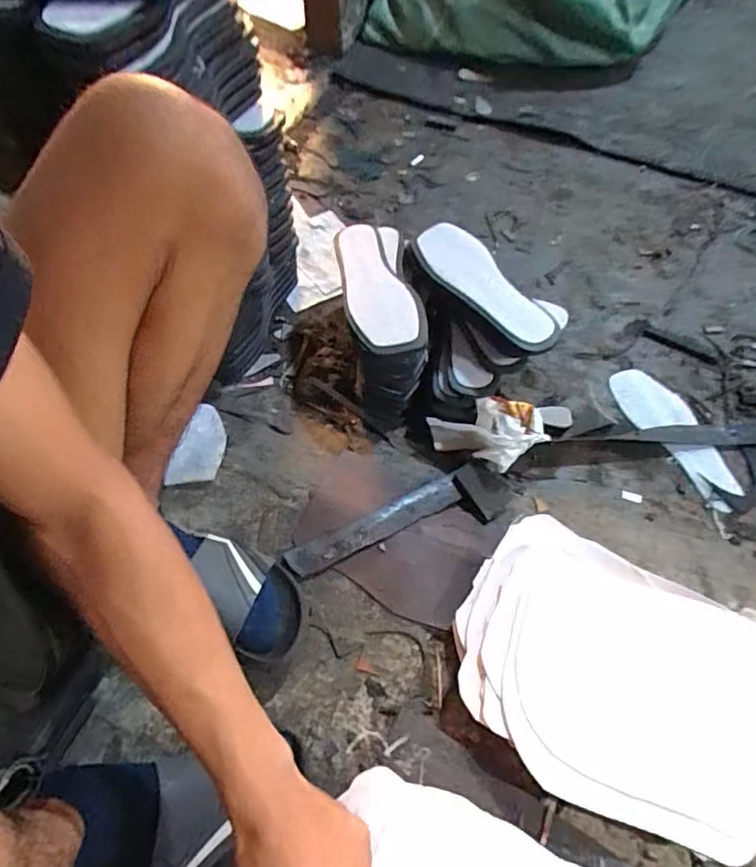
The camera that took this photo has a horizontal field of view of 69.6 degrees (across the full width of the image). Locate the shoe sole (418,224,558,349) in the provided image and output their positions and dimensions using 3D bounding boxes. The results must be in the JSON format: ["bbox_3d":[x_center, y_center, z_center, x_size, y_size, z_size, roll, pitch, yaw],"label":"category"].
[{"bbox_3d":[0.140,-0.199,0.724,0.084,0.023,0.247,-27,62,-15],"label":"shoe sole"}]

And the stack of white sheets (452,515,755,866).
[{"bbox_3d":[0.234,0.245,0.541,0.313,0.060,0.231,30,61,18],"label":"stack of white sheets"}]

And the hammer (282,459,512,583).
[{"bbox_3d":[0.034,0.110,0.656,0.288,0.034,0.072,-24,60,-15],"label":"hammer"}]

